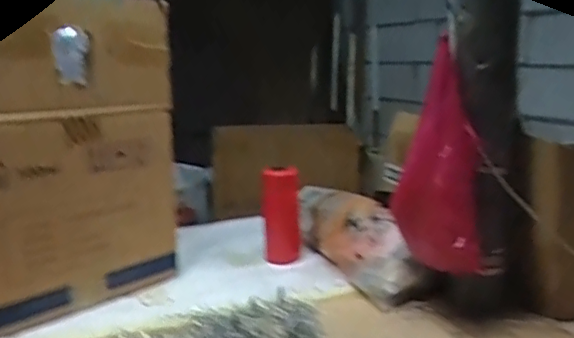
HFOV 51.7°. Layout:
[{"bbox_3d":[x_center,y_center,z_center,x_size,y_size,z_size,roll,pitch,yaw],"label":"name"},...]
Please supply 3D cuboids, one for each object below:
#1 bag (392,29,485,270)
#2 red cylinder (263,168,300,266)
[{"bbox_3d":[0.215,-0.004,0.845,0.121,0.299,0.149,1,12,13],"label":"bag"},{"bbox_3d":[-0.010,0.092,1.107,0.070,0.183,0.054,-1,11,-2],"label":"red cylinder"}]

